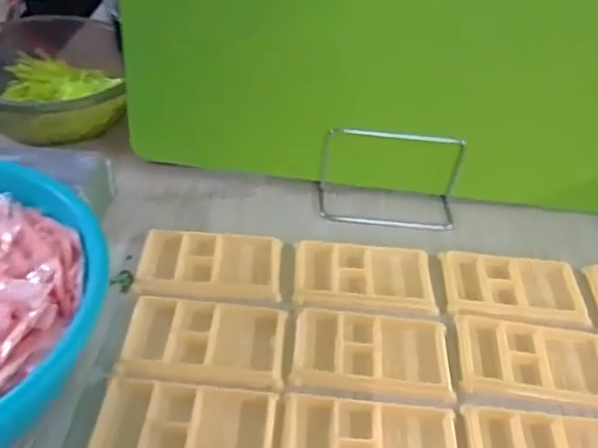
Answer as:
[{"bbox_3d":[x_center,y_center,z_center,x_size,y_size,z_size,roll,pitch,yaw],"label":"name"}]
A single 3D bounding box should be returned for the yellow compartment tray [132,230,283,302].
[{"bbox_3d":[-0.086,0.039,0.583,0.137,0.013,0.083,3,43,-3],"label":"yellow compartment tray"}]

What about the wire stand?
[{"bbox_3d":[0.103,-0.049,0.659,0.160,0.084,0.072,6,43,-1],"label":"wire stand"}]

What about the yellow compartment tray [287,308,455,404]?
[{"bbox_3d":[0.065,0.115,0.525,0.138,0.013,0.079,7,43,1],"label":"yellow compartment tray"}]

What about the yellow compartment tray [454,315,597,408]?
[{"bbox_3d":[0.215,0.124,0.533,0.138,0.012,0.080,8,43,2],"label":"yellow compartment tray"}]

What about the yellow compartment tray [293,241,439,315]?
[{"bbox_3d":[0.066,0.050,0.590,0.139,0.015,0.083,4,43,-2],"label":"yellow compartment tray"}]

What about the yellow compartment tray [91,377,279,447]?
[{"bbox_3d":[-0.086,0.160,0.452,0.134,0.012,0.079,5,43,-1],"label":"yellow compartment tray"}]

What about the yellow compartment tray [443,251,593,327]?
[{"bbox_3d":[0.213,0.065,0.584,0.136,0.010,0.083,5,43,-1],"label":"yellow compartment tray"}]

